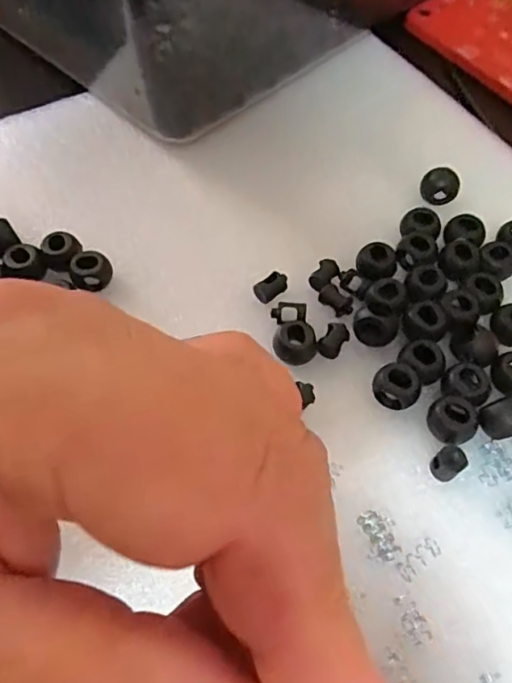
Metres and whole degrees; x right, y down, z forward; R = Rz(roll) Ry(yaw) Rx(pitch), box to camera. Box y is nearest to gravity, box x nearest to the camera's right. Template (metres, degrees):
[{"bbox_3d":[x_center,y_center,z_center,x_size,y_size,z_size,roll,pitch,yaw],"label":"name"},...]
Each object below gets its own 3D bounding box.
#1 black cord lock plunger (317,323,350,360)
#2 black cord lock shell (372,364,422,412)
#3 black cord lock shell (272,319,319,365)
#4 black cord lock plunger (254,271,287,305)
[{"bbox_3d":[0.032,0.000,0.224,0.009,0.008,0.015,30,64,18],"label":"black cord lock plunger"},{"bbox_3d":[0.055,0.017,0.213,0.017,0.012,0.016,-1,59,1],"label":"black cord lock shell"},{"bbox_3d":[0.016,0.001,0.219,0.016,0.013,0.012,-14,60,-7],"label":"black cord lock shell"},{"bbox_3d":[0.007,-0.024,0.238,0.016,0.006,0.008,-32,64,-17],"label":"black cord lock plunger"}]

